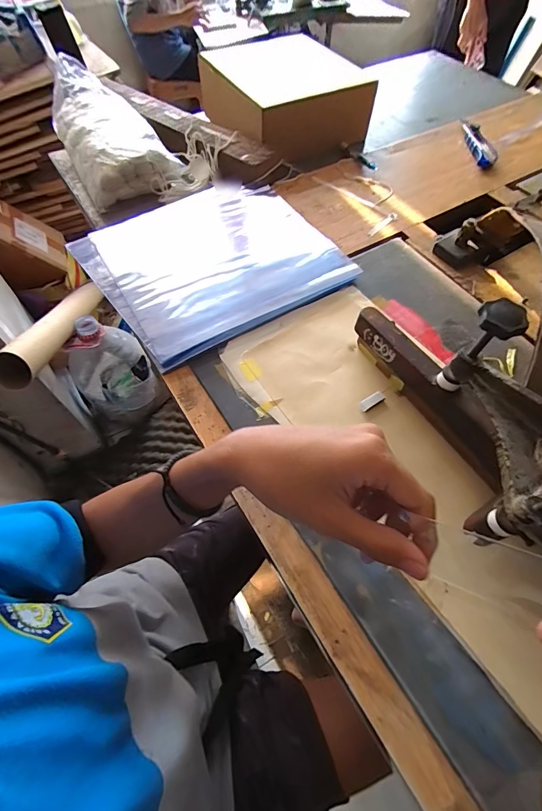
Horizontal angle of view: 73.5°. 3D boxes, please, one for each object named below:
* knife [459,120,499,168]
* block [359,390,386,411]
[{"bbox_3d":[0.420,-0.527,0.729,0.041,0.022,0.163,3,60,-1],"label":"knife"},{"bbox_3d":[0.116,-0.004,0.417,0.032,0.009,0.012,-29,65,-18],"label":"block"}]

